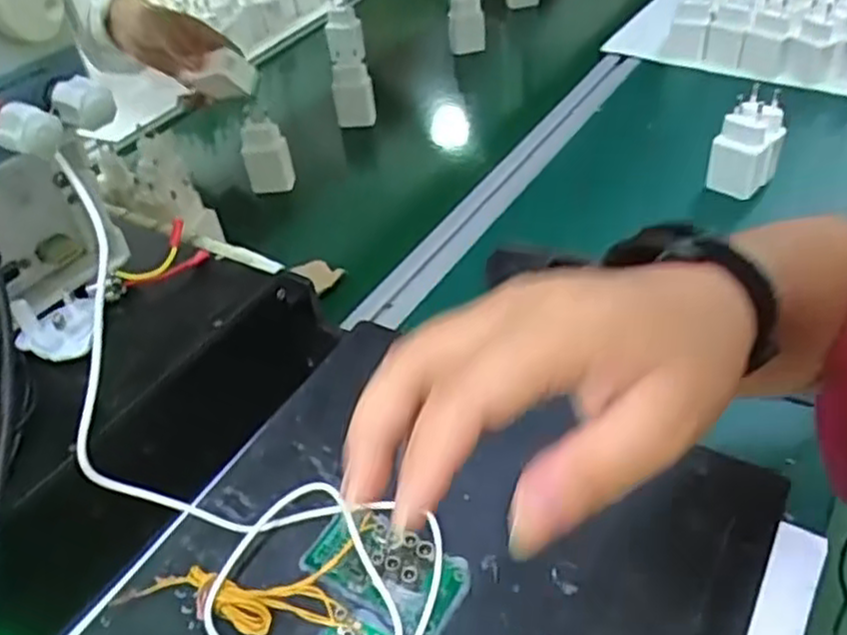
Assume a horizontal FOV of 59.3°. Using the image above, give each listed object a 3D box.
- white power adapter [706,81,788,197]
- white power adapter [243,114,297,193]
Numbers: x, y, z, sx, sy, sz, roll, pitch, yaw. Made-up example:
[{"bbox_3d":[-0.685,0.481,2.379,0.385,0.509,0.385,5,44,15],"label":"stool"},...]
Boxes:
[{"bbox_3d":[0.255,-0.134,0.588,0.045,0.084,0.026,22,50,28],"label":"white power adapter"},{"bbox_3d":[-0.149,-0.155,0.709,0.042,0.069,0.023,-14,43,-7],"label":"white power adapter"}]

